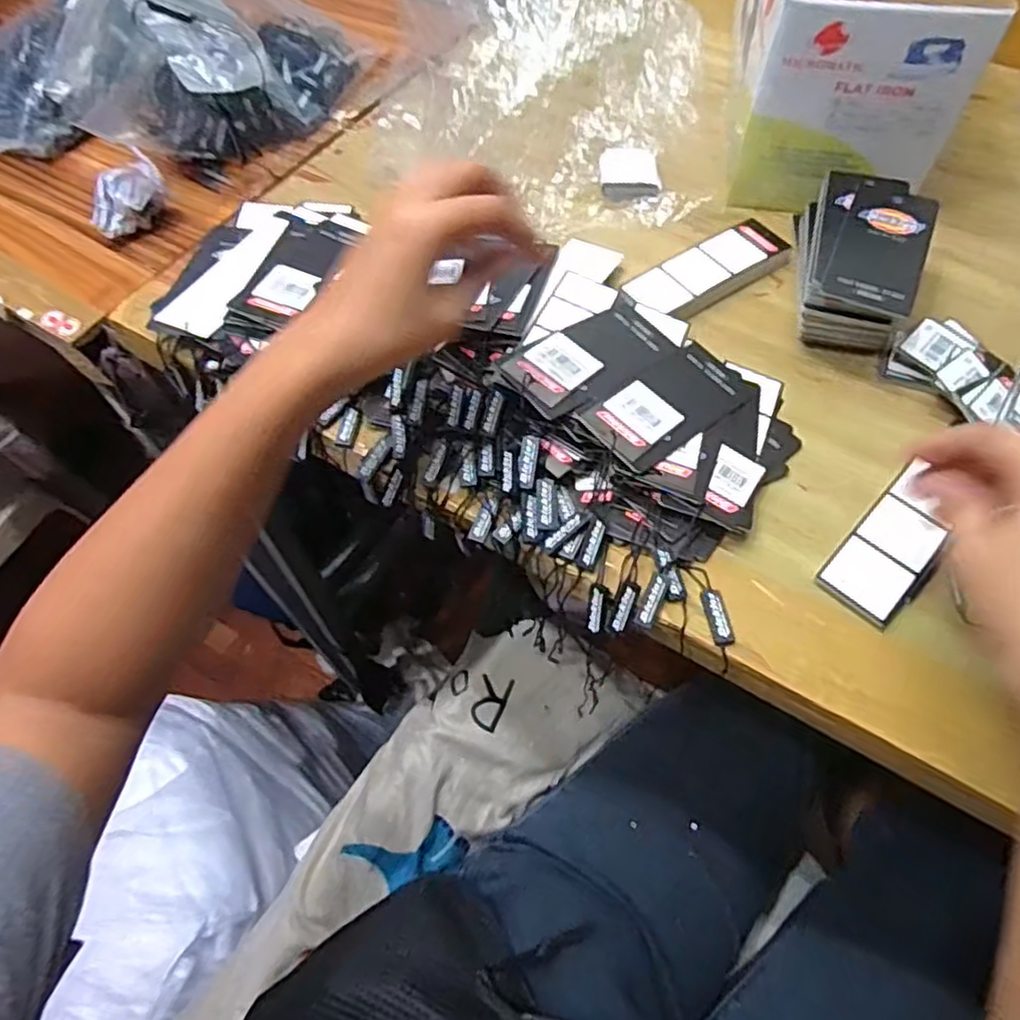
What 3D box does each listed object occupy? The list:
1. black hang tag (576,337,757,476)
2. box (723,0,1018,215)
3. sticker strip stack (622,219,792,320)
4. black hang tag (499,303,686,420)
[{"bbox_3d":[0.090,-0.061,0.389,0.111,0.004,0.053,-34,71,-30],"label":"black hang tag"},{"bbox_3d":[0.247,-0.357,0.509,0.123,0.132,0.286,11,60,7],"label":"box"},{"bbox_3d":[0.130,-0.156,0.459,0.118,0.016,0.040,-32,64,-17],"label":"sticker strip stack"},{"bbox_3d":[0.046,-0.087,0.396,0.110,0.004,0.051,-33,69,-31],"label":"black hang tag"}]

